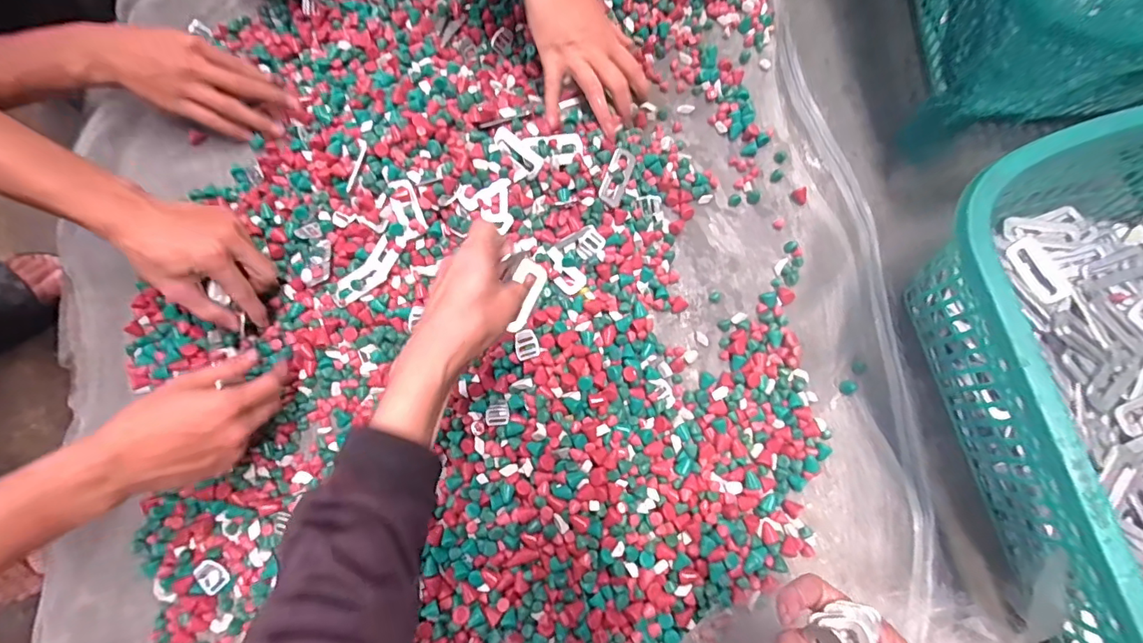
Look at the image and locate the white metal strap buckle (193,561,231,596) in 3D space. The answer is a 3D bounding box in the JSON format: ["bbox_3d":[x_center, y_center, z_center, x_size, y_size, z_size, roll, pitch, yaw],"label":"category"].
[{"bbox_3d":[-0.313,0.221,0.430,0.020,0.008,0.028,-40,82,-7],"label":"white metal strap buckle"}]

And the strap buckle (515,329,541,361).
[{"bbox_3d":[-0.042,0.022,0.469,0.023,0.011,0.028,-21,78,-3],"label":"strap buckle"}]

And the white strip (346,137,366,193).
[{"bbox_3d":[-0.221,-0.160,0.509,0.010,0.004,0.055,19,94,4],"label":"white strip"}]

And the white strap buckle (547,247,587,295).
[{"bbox_3d":[-0.009,-0.051,0.504,0.052,0.004,0.027,43,82,9],"label":"white strap buckle"}]

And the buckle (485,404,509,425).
[{"bbox_3d":[-0.070,0.088,0.468,0.022,0.009,0.020,-2,79,0],"label":"buckle"}]

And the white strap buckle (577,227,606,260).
[{"bbox_3d":[0.020,-0.078,0.503,0.022,0.010,0.029,40,82,9],"label":"white strap buckle"}]

